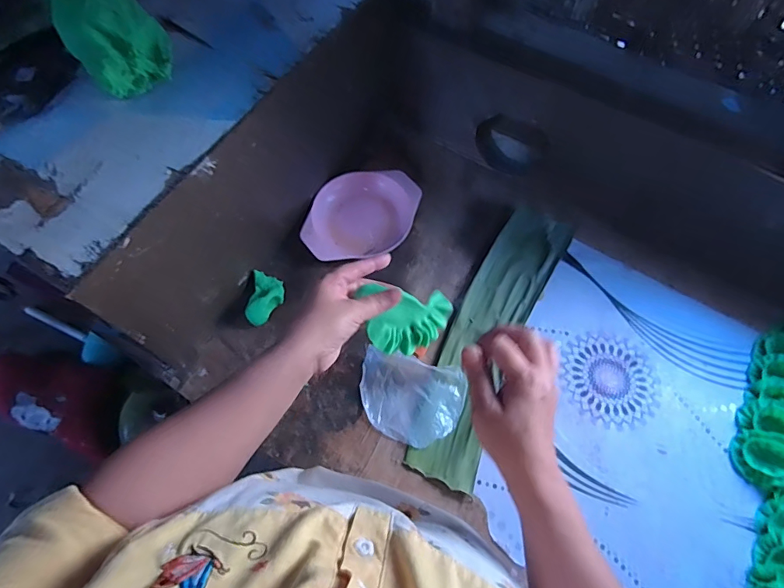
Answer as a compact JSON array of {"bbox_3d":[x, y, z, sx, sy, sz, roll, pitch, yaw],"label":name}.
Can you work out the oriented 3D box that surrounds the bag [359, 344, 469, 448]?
[{"bbox_3d":[0.022,0.133,0.579,0.134,0.010,0.105,16,66,6],"label":"bag"}]

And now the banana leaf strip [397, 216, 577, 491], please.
[{"bbox_3d":[0.136,0.051,0.619,0.101,0.013,0.413,25,67,10],"label":"banana leaf strip"}]

